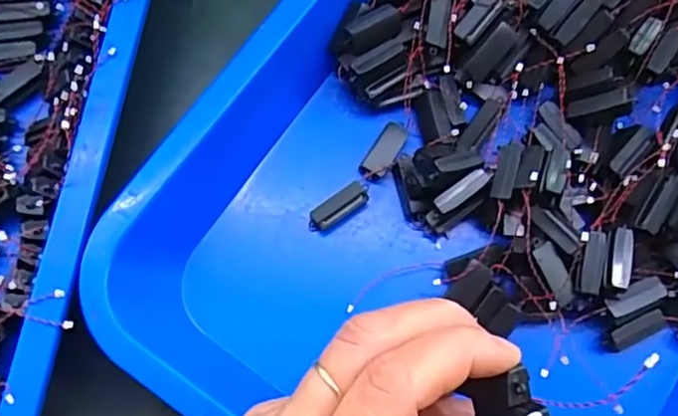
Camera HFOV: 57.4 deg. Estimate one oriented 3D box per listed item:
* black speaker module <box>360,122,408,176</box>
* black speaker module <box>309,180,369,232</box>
[{"bbox_3d":[0.022,-0.028,0.302,0.013,0.005,0.028,32,78,6],"label":"black speaker module"},{"bbox_3d":[-0.001,0.000,0.295,0.030,0.009,0.011,-33,80,-9],"label":"black speaker module"}]

